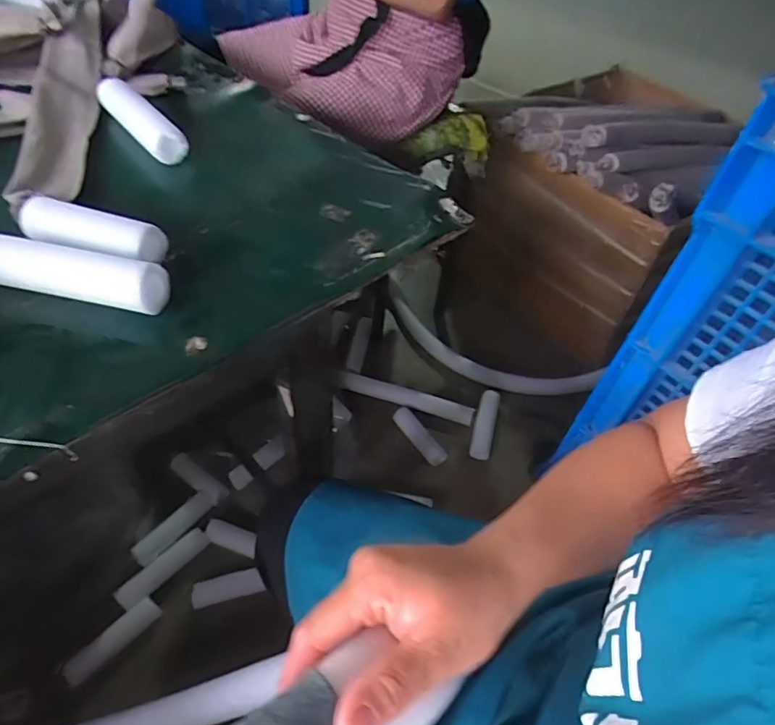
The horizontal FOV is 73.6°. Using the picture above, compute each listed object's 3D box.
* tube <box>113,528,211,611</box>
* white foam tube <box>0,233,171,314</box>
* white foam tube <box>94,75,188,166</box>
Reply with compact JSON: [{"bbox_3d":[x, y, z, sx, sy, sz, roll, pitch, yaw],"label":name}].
[{"bbox_3d":[-0.419,0.384,0.975,0.039,0.030,0.177,35,53,22],"label":"tube"},{"bbox_3d":[-0.285,-0.078,0.466,0.167,0.042,0.037,10,48,2],"label":"white foam tube"},{"bbox_3d":[-0.321,-0.313,0.667,0.035,0.044,0.187,-32,59,-30],"label":"white foam tube"}]

